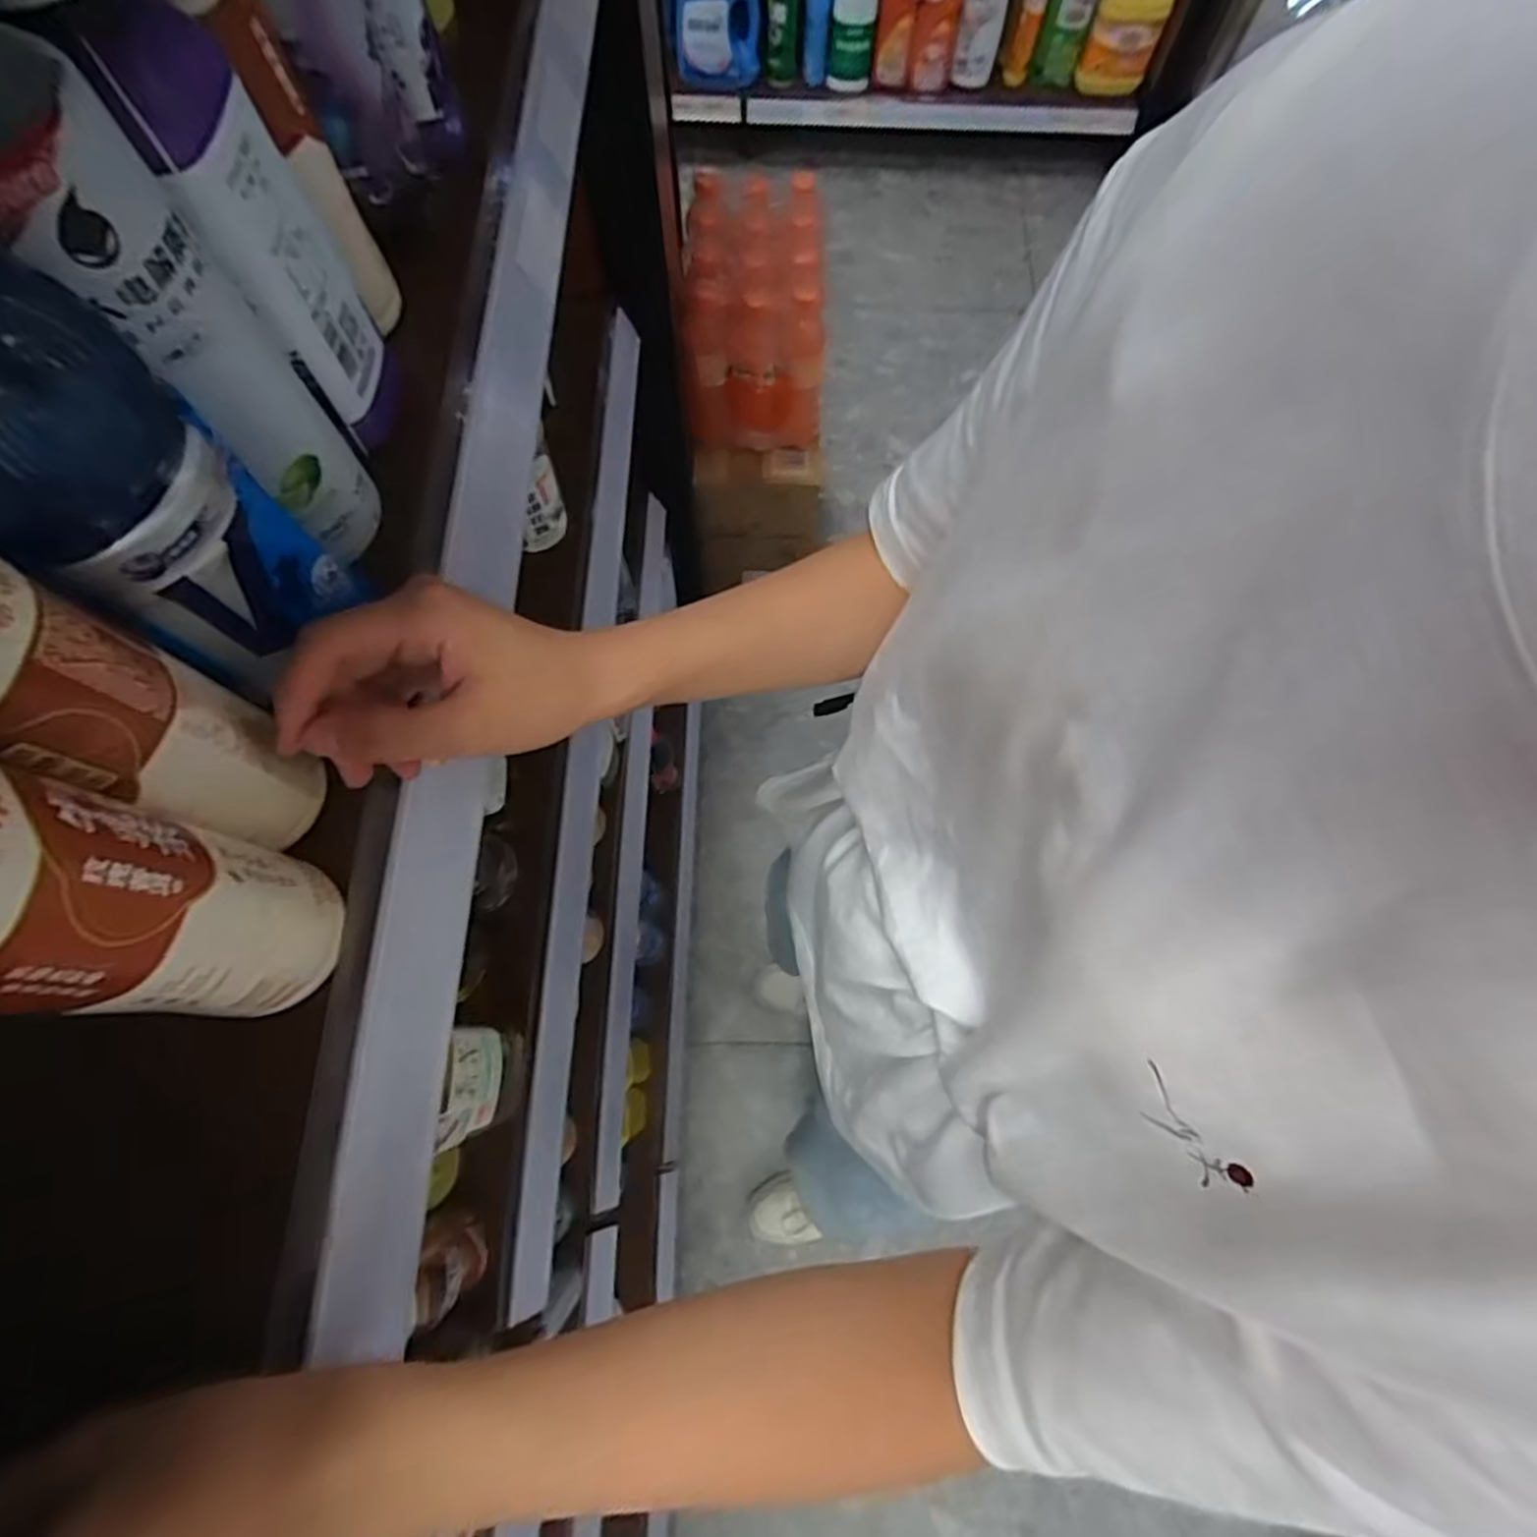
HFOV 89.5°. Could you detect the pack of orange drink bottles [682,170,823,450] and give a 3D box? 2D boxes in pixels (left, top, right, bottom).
[{"bbox_3d":[-0.026,-0.602,1.027,0.179,0.239,0.236,-5,72,-3],"label":"pack of orange drink bottles"}]

